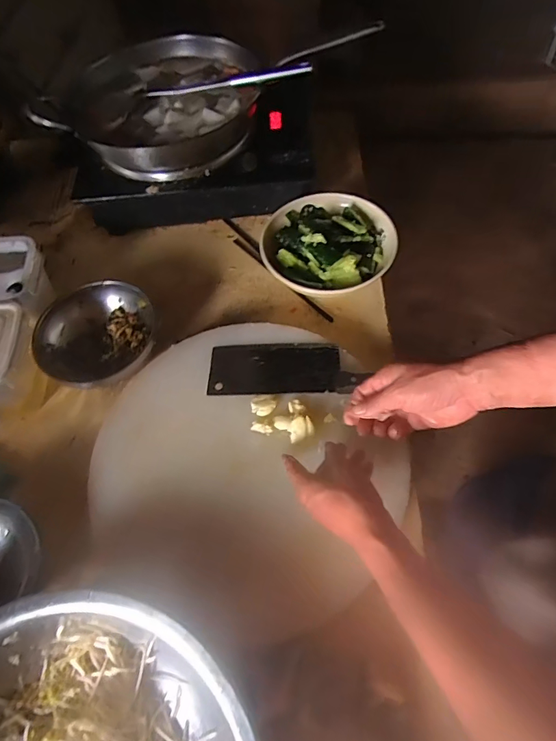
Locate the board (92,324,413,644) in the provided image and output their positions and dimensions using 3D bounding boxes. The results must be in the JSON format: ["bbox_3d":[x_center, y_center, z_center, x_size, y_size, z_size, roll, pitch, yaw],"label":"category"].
[{"bbox_3d":[-0.039,0.096,0.521,0.370,0.031,0.372,-2,61,3],"label":"board"}]

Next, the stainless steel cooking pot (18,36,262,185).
[{"bbox_3d":[-0.210,-0.470,0.756,0.341,0.074,0.324,-2,61,3],"label":"stainless steel cooking pot"}]

